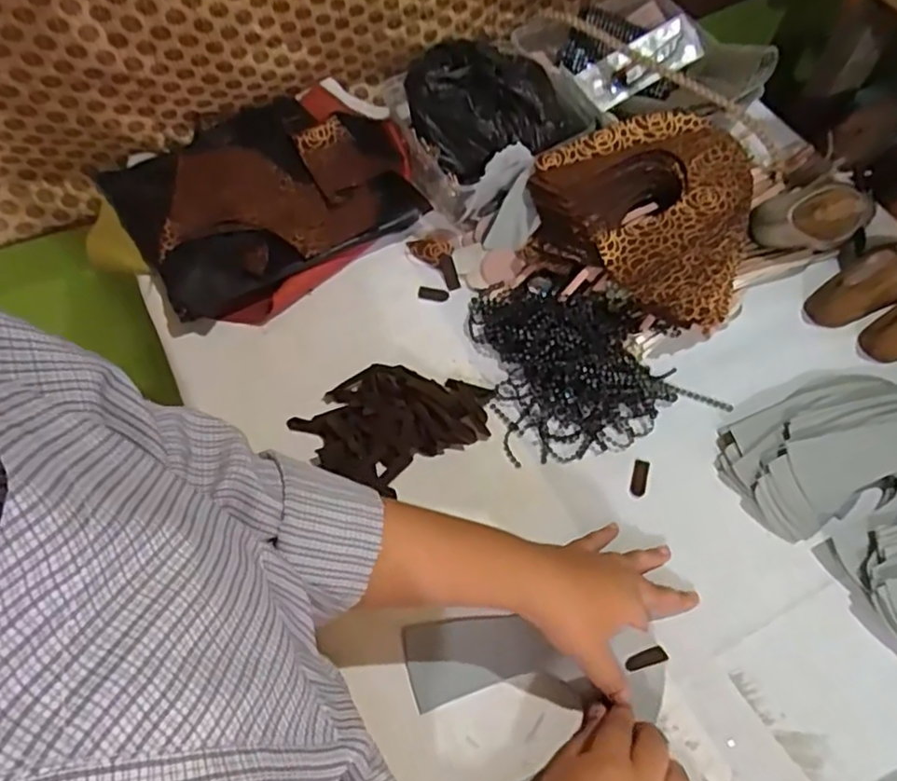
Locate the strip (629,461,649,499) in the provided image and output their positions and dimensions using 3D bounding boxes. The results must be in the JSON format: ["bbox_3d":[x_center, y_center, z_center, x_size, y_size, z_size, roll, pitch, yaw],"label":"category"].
[{"bbox_3d":[0.151,0.069,0.519,0.012,0.004,0.031,17,61,8],"label":"strip"}]

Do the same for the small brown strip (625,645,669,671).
[{"bbox_3d":[0.128,0.175,0.429,0.027,0.004,0.013,-26,102,3],"label":"small brown strip"}]

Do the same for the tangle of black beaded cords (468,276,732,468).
[{"bbox_3d":[0.123,-0.033,0.556,0.185,0.035,0.166,-11,61,-8],"label":"tangle of black beaded cords"}]

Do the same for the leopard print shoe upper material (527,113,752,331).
[{"bbox_3d":[0.163,-0.154,0.571,0.177,0.058,0.182,10,61,4],"label":"leopard print shoe upper material"}]

